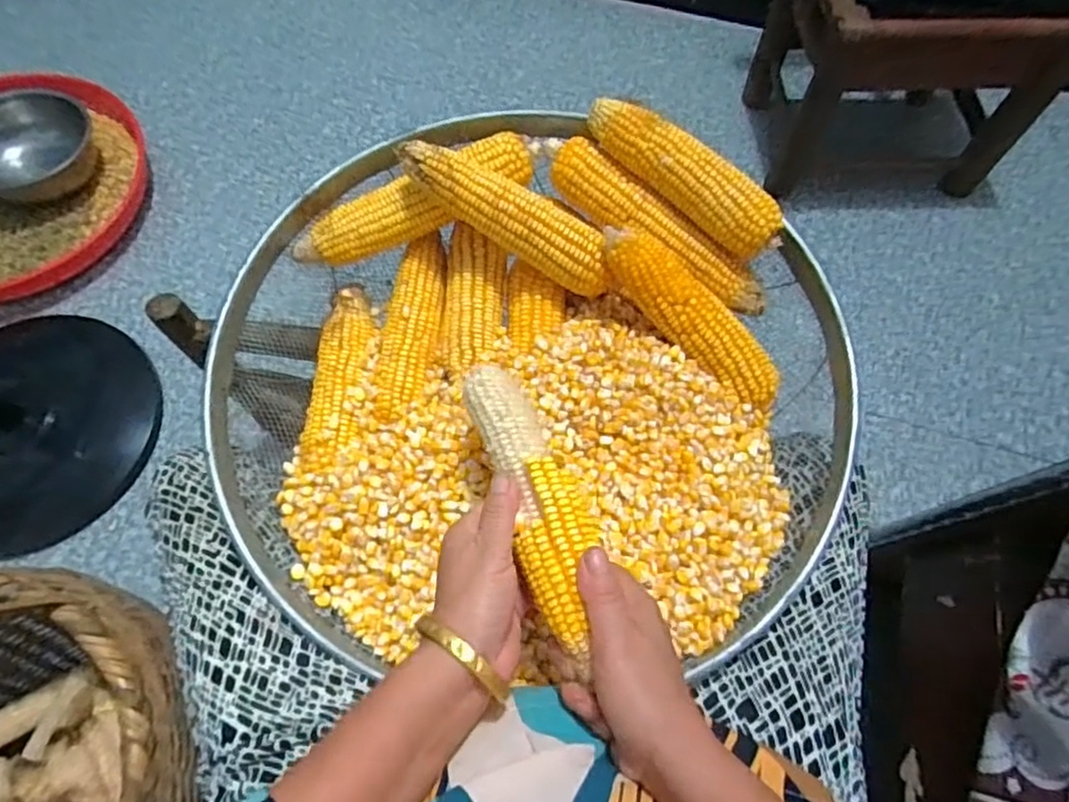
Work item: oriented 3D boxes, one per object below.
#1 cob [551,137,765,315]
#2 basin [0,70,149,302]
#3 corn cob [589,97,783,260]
[{"bbox_3d":[0.105,-0.159,0.558,0.242,0.041,0.045,39,71,14],"label":"cob"},{"bbox_3d":[-0.885,-0.356,1.001,0.435,0.095,0.397,1,67,-1],"label":"basin"},{"bbox_3d":[0.129,-0.199,0.534,0.196,0.039,0.045,41,72,15],"label":"corn cob"}]

